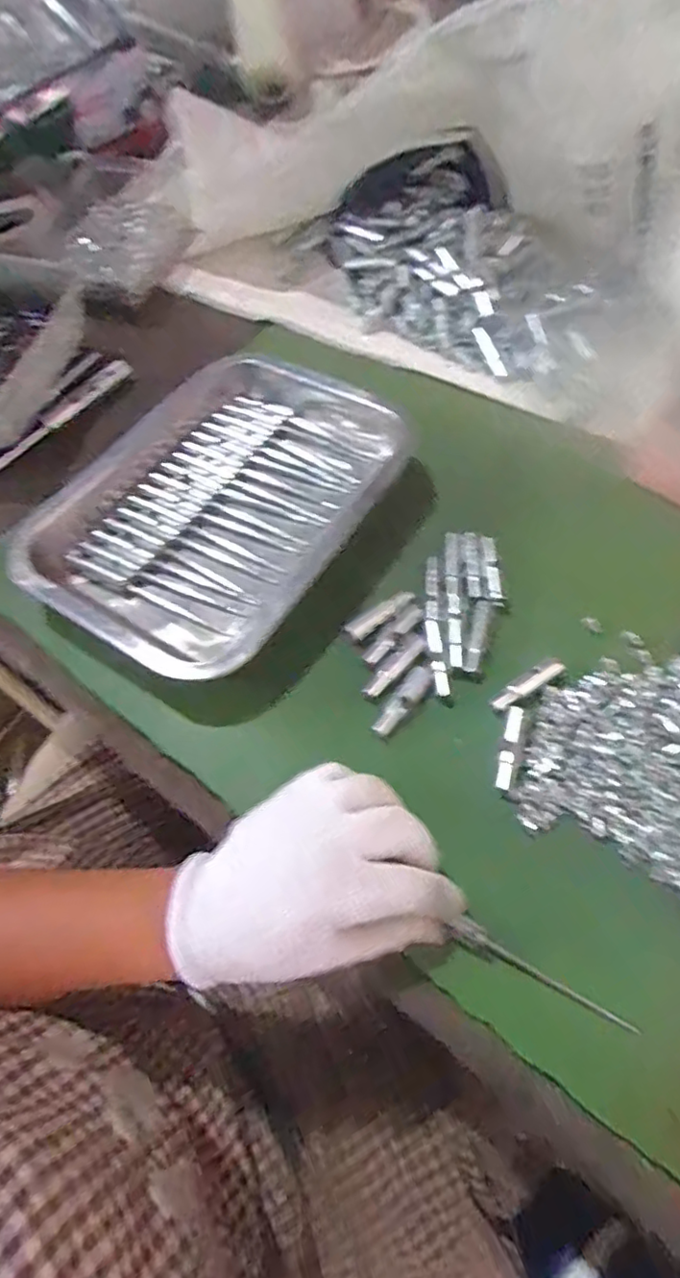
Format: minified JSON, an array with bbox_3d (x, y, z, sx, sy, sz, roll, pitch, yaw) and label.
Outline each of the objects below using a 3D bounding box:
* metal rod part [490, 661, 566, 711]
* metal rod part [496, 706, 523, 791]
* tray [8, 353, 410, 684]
[{"bbox_3d":[0.114,0.027,0.382,0.051,0.004,0.010,-29,65,-13],"label":"metal rod part"},{"bbox_3d":[0.098,0.061,0.362,0.009,0.004,0.050,14,63,9],"label":"metal rod part"},{"bbox_3d":[-0.079,-0.103,0.441,0.196,0.036,0.271,29,67,16],"label":"tray"}]

